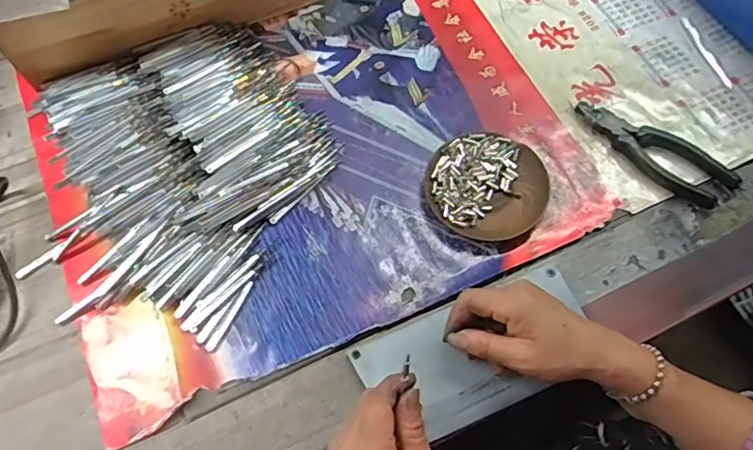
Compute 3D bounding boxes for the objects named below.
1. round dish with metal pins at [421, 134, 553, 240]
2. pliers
[{"bbox_3d":[0.108,-0.038,0.539,0.115,0.019,0.107,-11,67,-7],"label":"round dish with metal pins"},{"bbox_3d":[0.279,-0.078,0.554,0.165,0.014,0.064,34,69,12],"label":"pliers"}]

